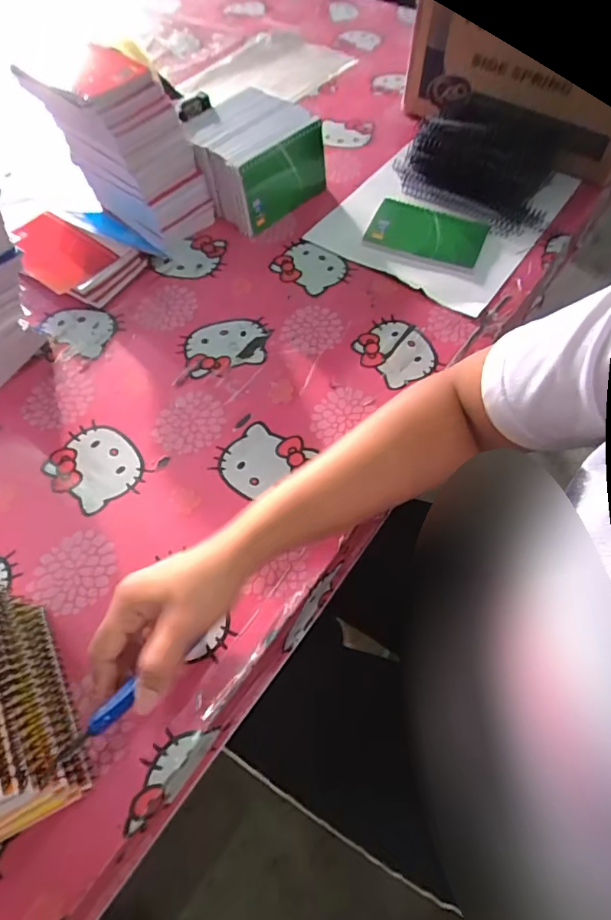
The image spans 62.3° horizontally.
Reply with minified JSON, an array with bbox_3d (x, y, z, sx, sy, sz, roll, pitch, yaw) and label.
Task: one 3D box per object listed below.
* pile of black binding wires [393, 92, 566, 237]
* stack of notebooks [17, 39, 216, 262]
[{"bbox_3d":[0.219,-0.377,0.637,0.189,0.050,0.190,26,64,15],"label":"pile of black binding wires"},{"bbox_3d":[-0.192,-0.337,0.558,0.137,0.155,0.113,36,67,19],"label":"stack of notebooks"}]

